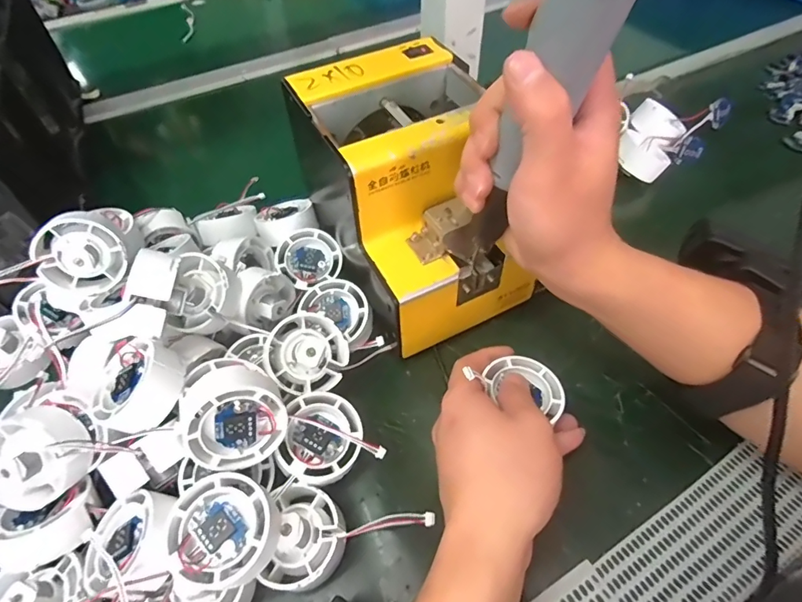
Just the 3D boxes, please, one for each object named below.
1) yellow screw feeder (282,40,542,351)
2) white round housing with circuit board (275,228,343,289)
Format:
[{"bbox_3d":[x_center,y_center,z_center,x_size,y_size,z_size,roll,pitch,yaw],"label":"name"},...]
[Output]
[{"bbox_3d":[0.014,-0.079,0.353,0.123,0.143,0.172,-23,55,-15],"label":"yellow screw feeder"},{"bbox_3d":[-0.078,-0.035,0.387,0.051,0.019,0.048,-24,82,-16],"label":"white round housing with circuit board"}]

